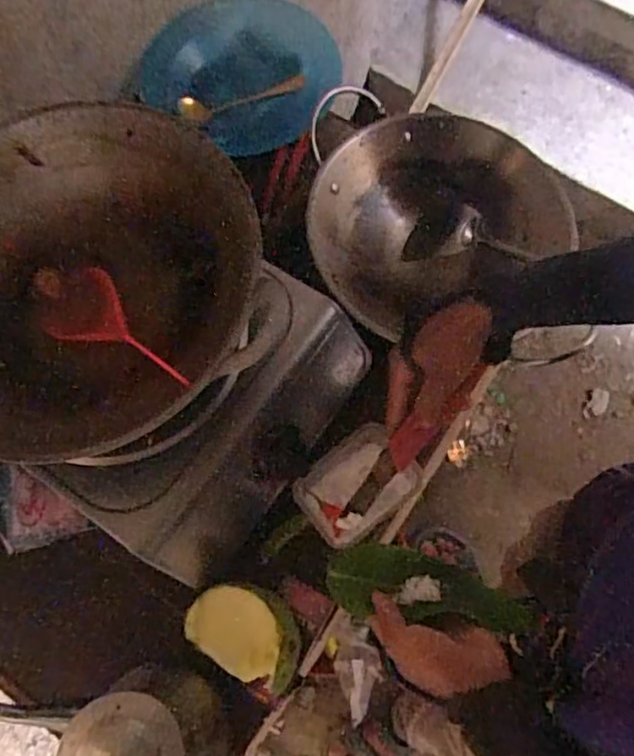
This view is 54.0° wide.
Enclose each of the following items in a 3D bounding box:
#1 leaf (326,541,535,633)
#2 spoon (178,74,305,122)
[{"bbox_3d":[0.092,0.179,0.524,0.167,0.037,0.061,5,70,26],"label":"leaf"},{"bbox_3d":[-0.085,-0.326,0.717,0.150,0.022,0.028,-23,74,-6],"label":"spoon"}]

